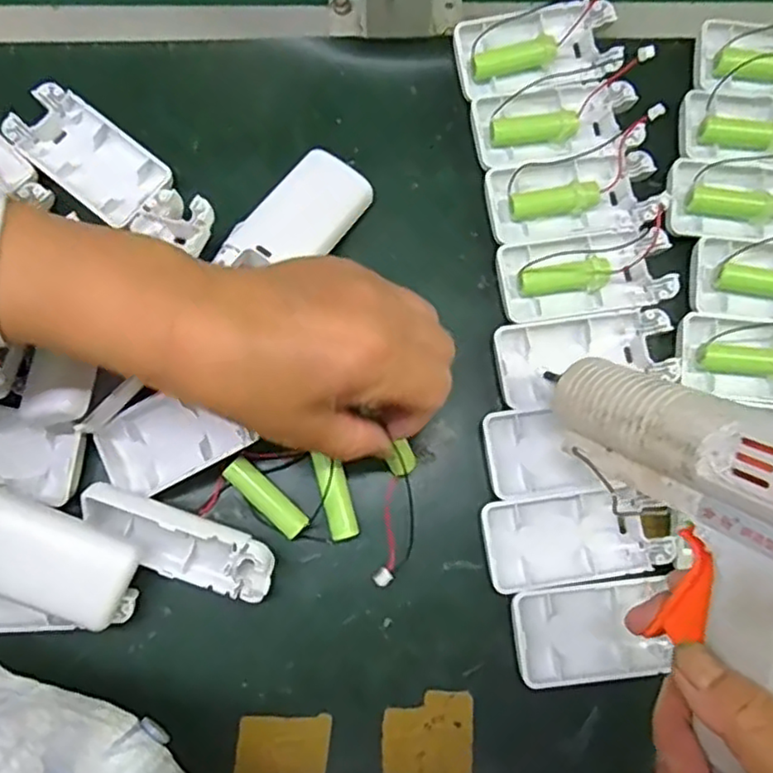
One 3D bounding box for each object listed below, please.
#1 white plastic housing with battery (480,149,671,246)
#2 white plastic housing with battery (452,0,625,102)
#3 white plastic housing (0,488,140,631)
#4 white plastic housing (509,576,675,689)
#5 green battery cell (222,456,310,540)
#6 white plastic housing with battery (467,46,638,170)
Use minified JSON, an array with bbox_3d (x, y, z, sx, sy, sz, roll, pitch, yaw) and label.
[{"bbox_3d":[0.106,-0.105,0.371,0.095,0.011,0.045,-7,79,-1],"label":"white plastic housing with battery"},{"bbox_3d":[0.090,-0.201,0.390,0.094,0.018,0.044,-11,79,-1],"label":"white plastic housing with battery"},{"bbox_3d":[-0.170,0.079,0.314,0.096,0.025,0.042,24,80,-8],"label":"white plastic housing"},{"bbox_3d":[0.102,0.122,0.329,0.077,0.013,0.046,-7,79,-1],"label":"white plastic housing"},{"bbox_3d":[-0.061,0.058,0.341,0.049,0.018,0.015,43,82,8],"label":"green battery cell"},{"bbox_3d":[0.098,-0.158,0.383,0.099,0.015,0.049,-22,80,-4],"label":"white plastic housing with battery"}]

